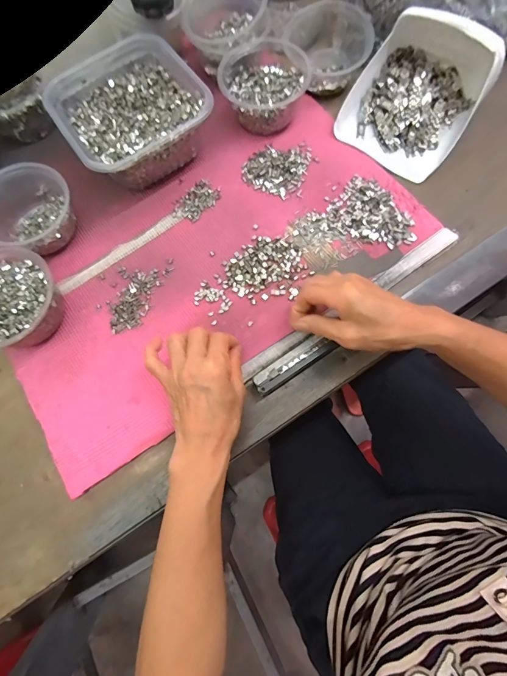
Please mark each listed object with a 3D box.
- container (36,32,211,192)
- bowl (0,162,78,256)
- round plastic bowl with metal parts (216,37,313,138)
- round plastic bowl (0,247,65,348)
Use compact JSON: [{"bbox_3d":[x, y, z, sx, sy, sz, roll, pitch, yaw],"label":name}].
[{"bbox_3d":[-0.162,-0.292,0.455,0.171,0.069,0.185,-37,75,-6],"label":"container"},{"bbox_3d":[-0.276,-0.154,0.429,0.096,0.067,0.104,-1,73,3],"label":"bowl"},{"bbox_3d":[0.015,-0.337,0.467,0.112,0.054,0.111,-1,73,3],"label":"round plastic bowl with metal parts"},{"bbox_3d":[-0.279,-0.041,0.401,0.110,0.063,0.110,-1,73,3],"label":"round plastic bowl"}]

